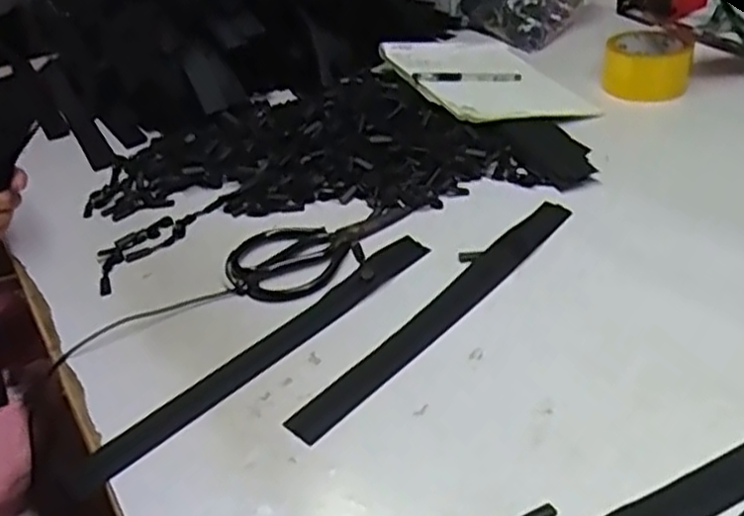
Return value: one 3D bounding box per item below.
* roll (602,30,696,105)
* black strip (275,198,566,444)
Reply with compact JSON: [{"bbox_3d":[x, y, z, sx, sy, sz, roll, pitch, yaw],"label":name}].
[{"bbox_3d":[0.347,-0.245,0.917,0.101,0.060,0.101,-4,35,3],"label":"roll"},{"bbox_3d":[0.066,0.038,0.604,0.032,0.006,0.351,29,49,31],"label":"black strip"}]

